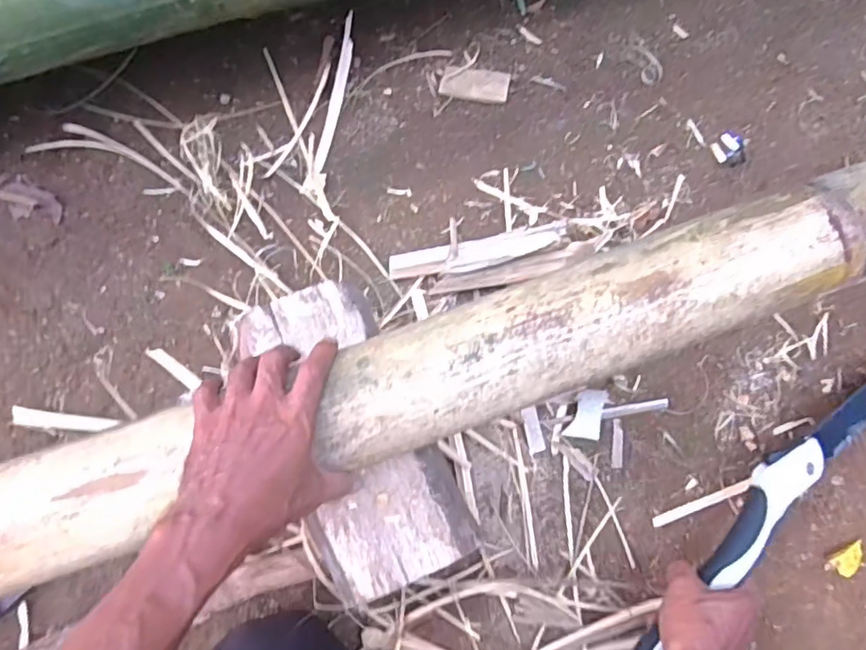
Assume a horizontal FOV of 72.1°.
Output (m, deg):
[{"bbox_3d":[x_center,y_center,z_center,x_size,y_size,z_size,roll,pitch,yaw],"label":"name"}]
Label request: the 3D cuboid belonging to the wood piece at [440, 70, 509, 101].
[{"bbox_3d":[0.053,-0.299,0.742,0.082,0.018,0.038,12,77,3],"label":"wood piece"}]

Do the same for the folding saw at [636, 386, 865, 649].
[{"bbox_3d":[0.354,0.153,0.576,0.587,0.039,0.074,-38,79,-17],"label":"folding saw"}]

